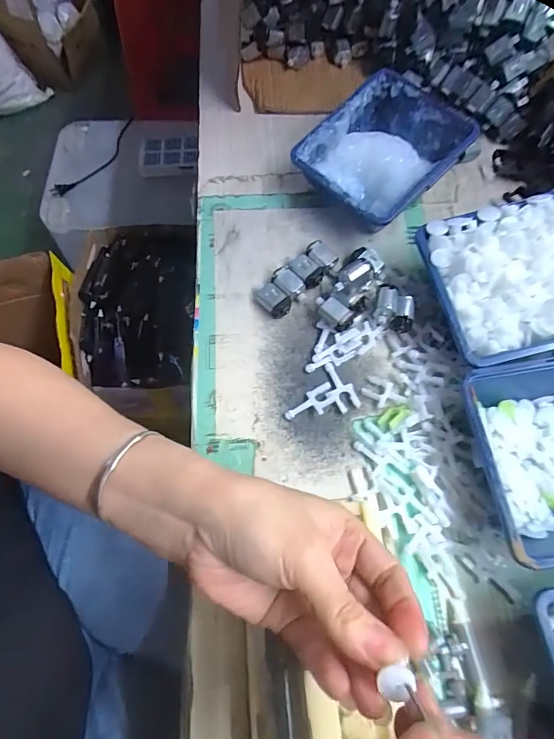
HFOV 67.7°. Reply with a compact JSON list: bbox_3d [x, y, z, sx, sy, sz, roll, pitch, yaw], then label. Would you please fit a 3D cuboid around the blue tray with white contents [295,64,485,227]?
[{"bbox_3d":[0.092,-0.186,0.367,0.109,0.054,0.128,41,76,15],"label":"blue tray with white contents"}]

